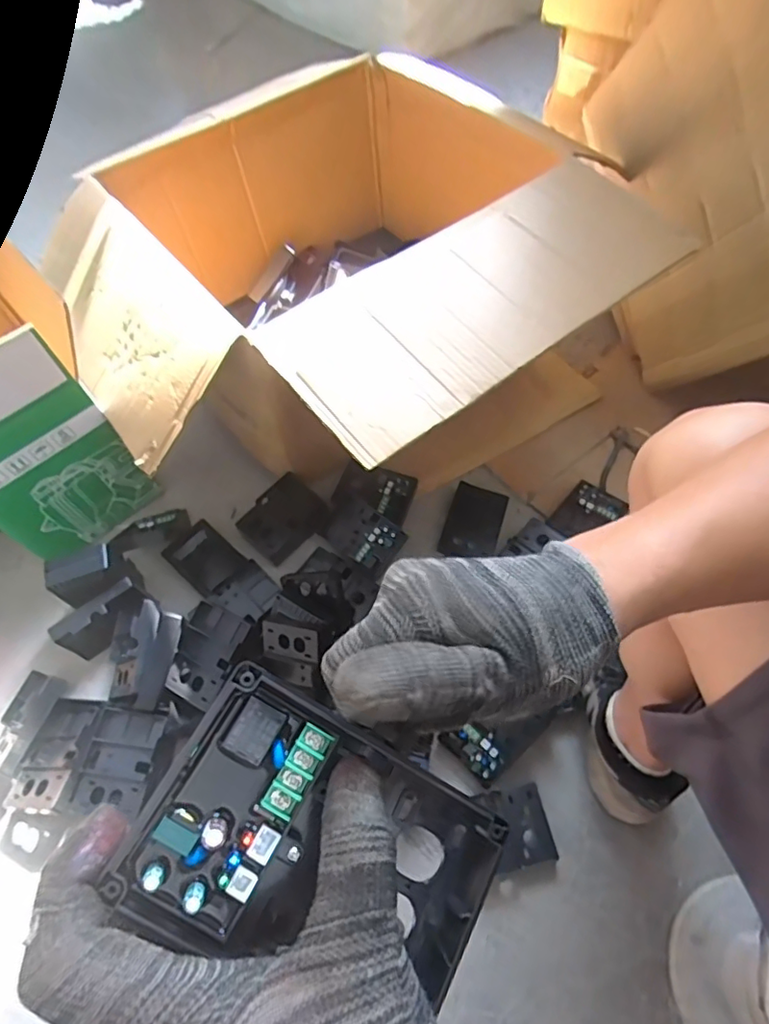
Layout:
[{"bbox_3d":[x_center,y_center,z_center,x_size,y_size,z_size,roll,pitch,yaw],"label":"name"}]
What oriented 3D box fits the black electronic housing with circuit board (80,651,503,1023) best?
[{"bbox_3d":[-0.025,0.125,0.205,0.123,0.040,0.085,36,71,-9],"label":"black electronic housing with circuit board"}]

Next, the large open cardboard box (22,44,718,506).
[{"bbox_3d":[-0.081,-0.354,0.886,0.786,0.319,0.751,-35,66,-18],"label":"large open cardboard box"}]

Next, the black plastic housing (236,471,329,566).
[{"bbox_3d":[-0.167,0.008,0.892,0.112,0.035,0.129,36,66,19],"label":"black plastic housing"}]

